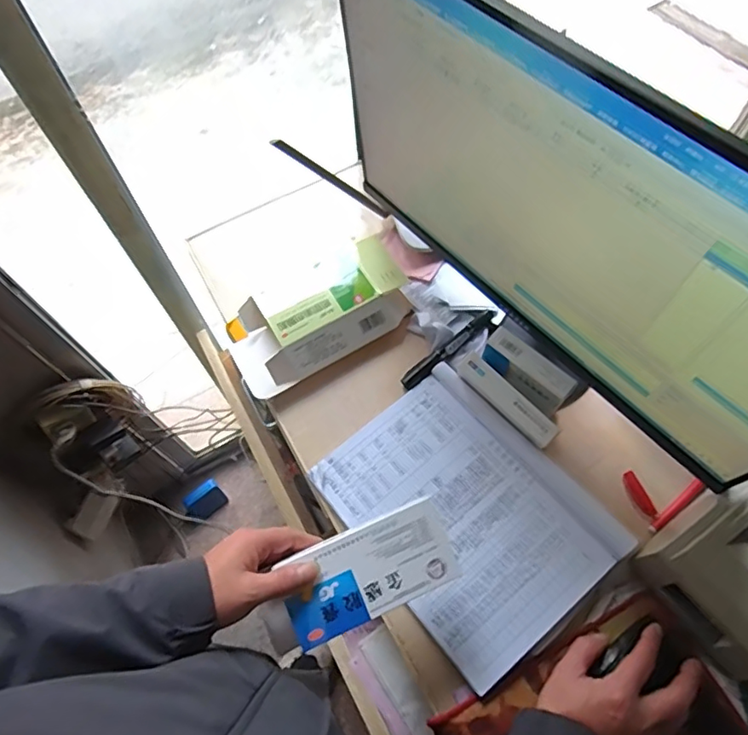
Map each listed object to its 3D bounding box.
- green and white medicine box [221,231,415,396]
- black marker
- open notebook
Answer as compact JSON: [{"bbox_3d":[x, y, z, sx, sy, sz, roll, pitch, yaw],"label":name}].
[{"bbox_3d":[-0.073,-0.076,0.694,0.244,0.051,0.138,-31,67,-13],"label":"green and white medicine box"},{"bbox_3d":[0.095,-0.027,0.683,0.152,0.016,0.021,-38,68,-16],"label":"black marker"},{"bbox_3d":[0.097,0.154,0.598,0.214,0.023,0.282,-37,68,-15],"label":"open notebook"}]

